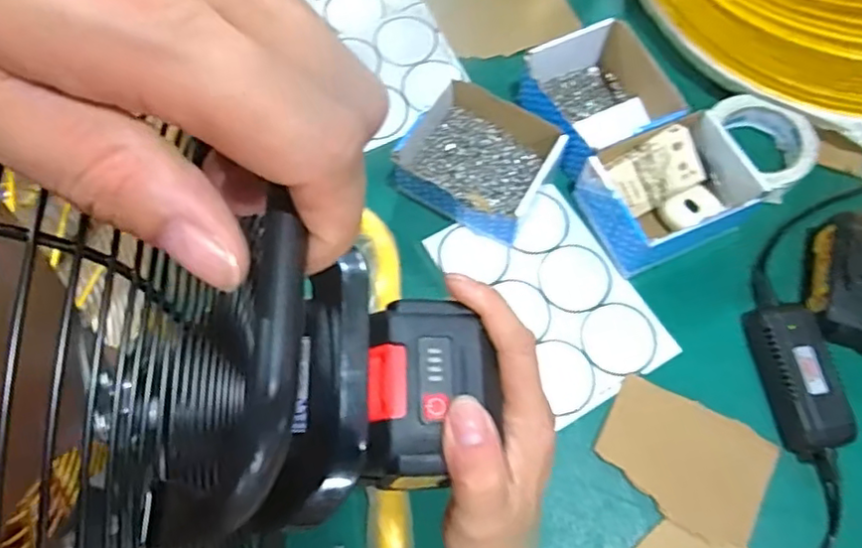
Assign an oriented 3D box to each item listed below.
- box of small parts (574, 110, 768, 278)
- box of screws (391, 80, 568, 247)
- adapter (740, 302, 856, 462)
[{"bbox_3d":[0.225,-0.076,0.588,0.146,0.072,0.111,-25,71,-9],"label":"box of small parts"},{"bbox_3d":[0.043,-0.104,0.606,0.134,0.069,0.121,34,73,13],"label":"box of screws"},{"bbox_3d":[0.319,0.091,0.541,0.050,0.040,0.130,-9,69,-3],"label":"adapter"}]

